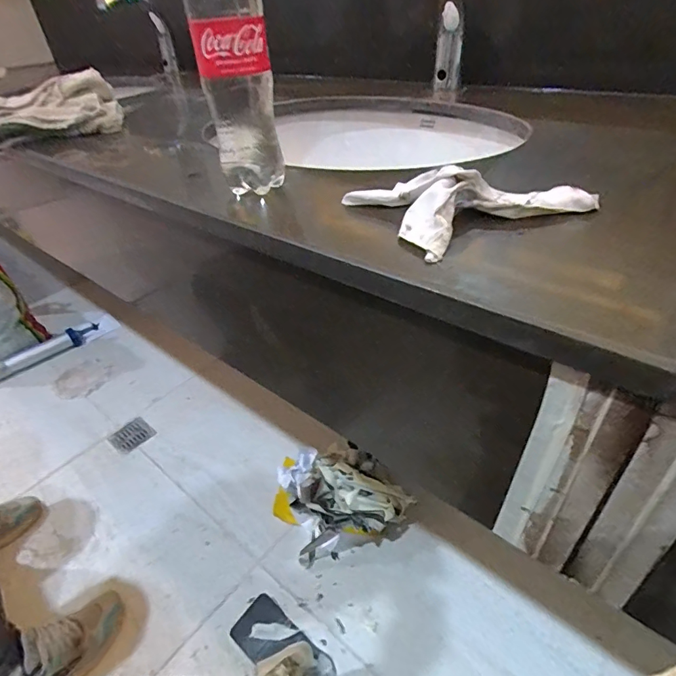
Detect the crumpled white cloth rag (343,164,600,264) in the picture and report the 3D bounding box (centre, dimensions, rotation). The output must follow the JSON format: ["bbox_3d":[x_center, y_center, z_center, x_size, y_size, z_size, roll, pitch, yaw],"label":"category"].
[{"bbox_3d":[0.093,-0.108,0.322,0.142,0.034,0.113,-19,41,-17],"label":"crumpled white cloth rag"}]

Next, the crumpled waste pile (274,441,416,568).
[{"bbox_3d":[-0.004,0.341,0.999,0.284,0.113,0.239,-15,40,-13],"label":"crumpled waste pile"}]

